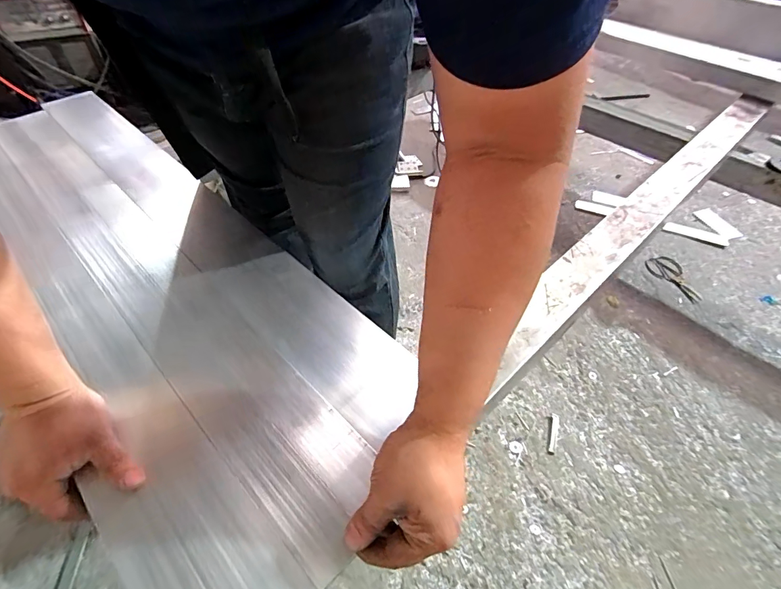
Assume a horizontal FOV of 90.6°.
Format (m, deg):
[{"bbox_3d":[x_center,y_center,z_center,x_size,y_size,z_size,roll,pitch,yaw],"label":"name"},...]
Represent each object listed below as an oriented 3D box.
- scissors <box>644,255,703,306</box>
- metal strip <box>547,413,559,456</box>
[{"bbox_3d":[0.872,-0.050,1.199,0.102,0.020,0.183,-5,54,0],"label":"scissors"},{"bbox_3d":[0.376,0.324,0.896,0.021,0.007,0.099,14,53,10],"label":"metal strip"}]

